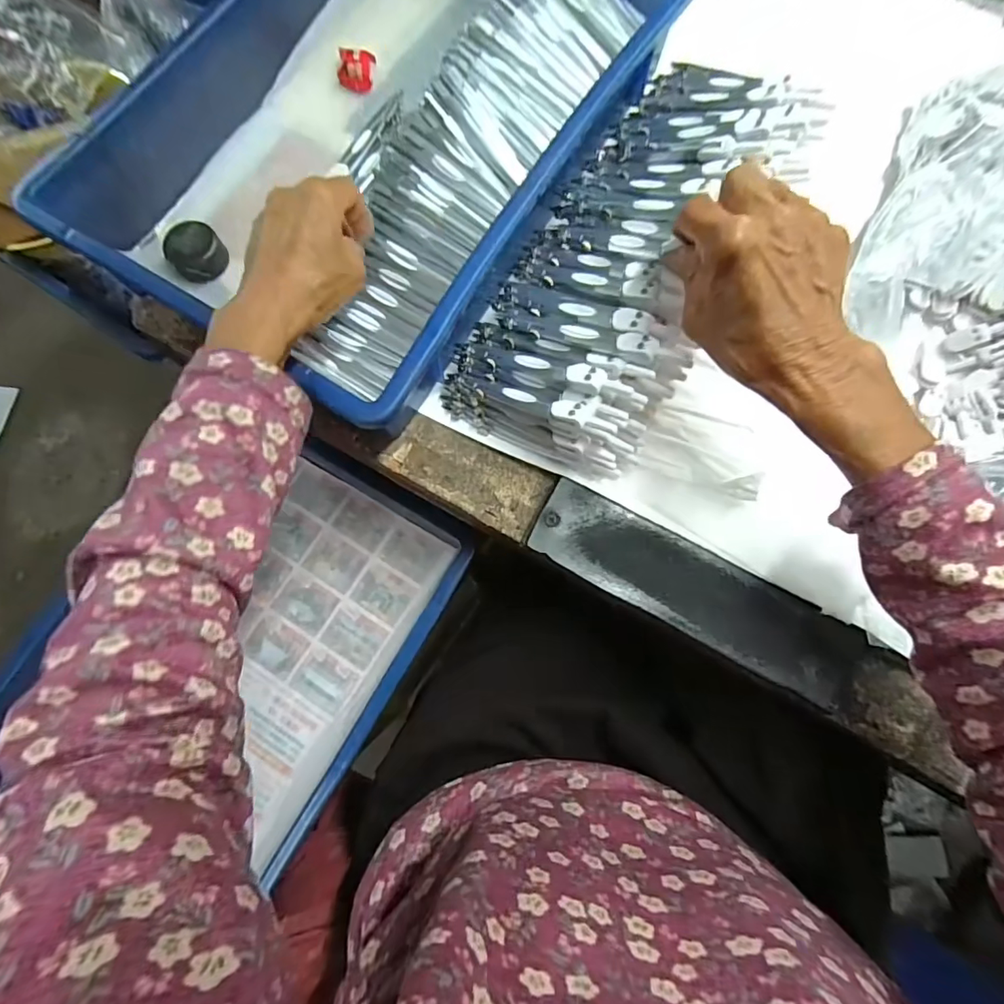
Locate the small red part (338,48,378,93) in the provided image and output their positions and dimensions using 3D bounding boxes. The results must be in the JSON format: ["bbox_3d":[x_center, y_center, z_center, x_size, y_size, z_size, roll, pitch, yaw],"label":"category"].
[{"bbox_3d":[-0.120,-0.355,0.410,0.028,0.013,0.033,0,77,0],"label":"small red part"}]

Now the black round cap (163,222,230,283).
[{"bbox_3d":[-0.223,-0.182,0.365,0.038,0.018,0.042,-36,79,-8],"label":"black round cap"}]

